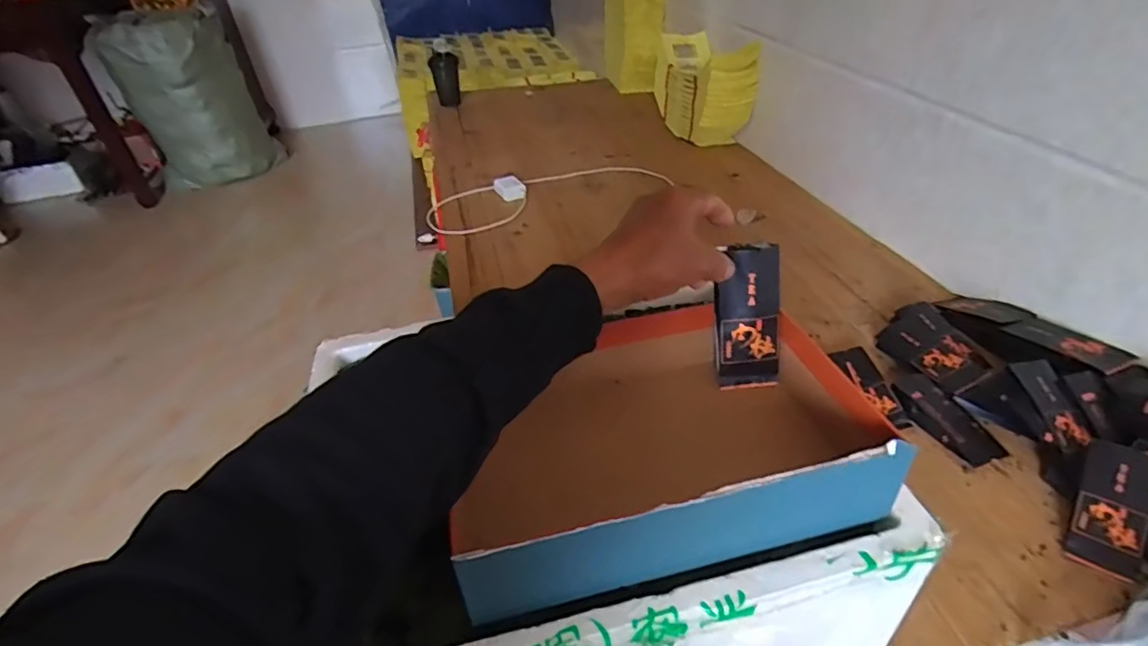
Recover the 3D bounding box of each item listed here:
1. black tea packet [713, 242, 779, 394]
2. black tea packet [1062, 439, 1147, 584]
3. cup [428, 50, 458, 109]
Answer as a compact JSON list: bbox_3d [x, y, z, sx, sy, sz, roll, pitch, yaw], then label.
[{"bbox_3d":[0.155,-0.004,0.516,0.056,0.130,0.024,0,21,6],"label":"black tea packet"},{"bbox_3d":[0.522,0.176,0.559,0.057,0.023,0.141,22,67,31],"label":"black tea packet"},{"bbox_3d":[-0.388,-0.744,1.757,0.077,0.146,0.089,-13,39,-10],"label":"cup"}]

